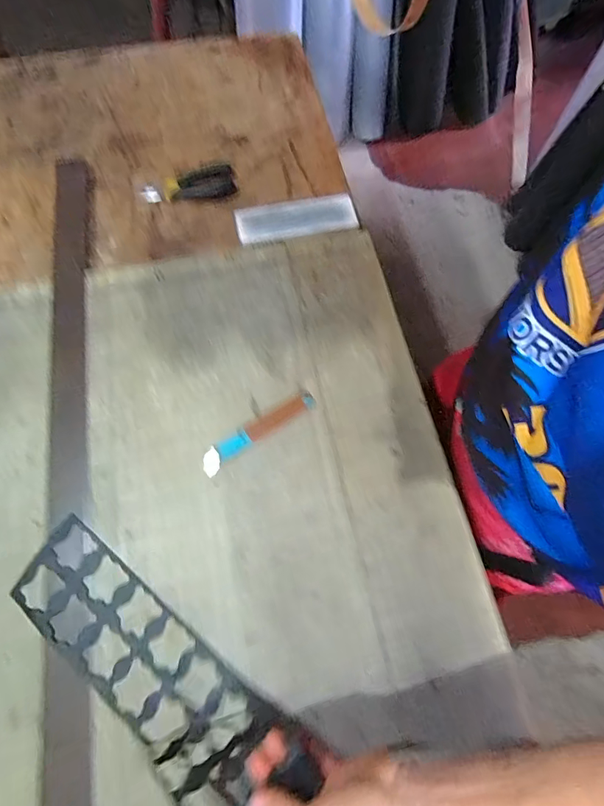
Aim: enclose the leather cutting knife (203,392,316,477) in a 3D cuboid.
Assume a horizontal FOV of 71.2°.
[{"bbox_3d":[-0.053,0.032,0.505,0.150,0.015,0.028,-33,72,-12],"label":"leather cutting knife"}]

